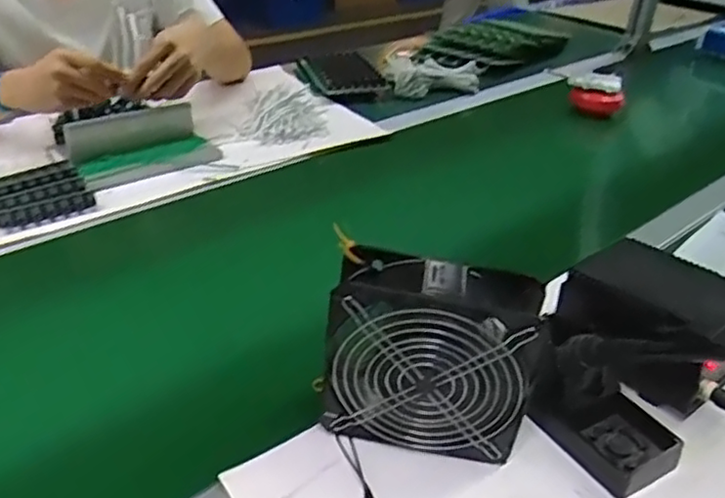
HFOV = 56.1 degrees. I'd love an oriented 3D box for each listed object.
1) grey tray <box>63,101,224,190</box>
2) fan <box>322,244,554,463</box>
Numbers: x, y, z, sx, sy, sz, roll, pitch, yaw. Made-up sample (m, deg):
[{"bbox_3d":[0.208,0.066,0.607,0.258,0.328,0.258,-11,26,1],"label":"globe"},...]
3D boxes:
[{"bbox_3d":[-0.302,-0.145,0.943,0.191,0.063,0.098,-21,41,-35],"label":"grey tray"},{"bbox_3d":[0.051,0.085,0.522,0.153,0.152,0.059,9,33,6],"label":"fan"}]

